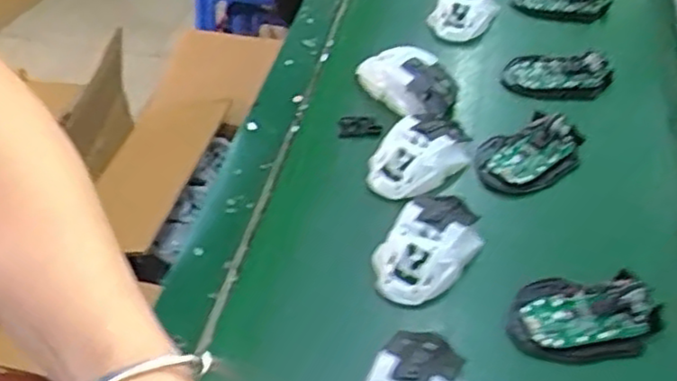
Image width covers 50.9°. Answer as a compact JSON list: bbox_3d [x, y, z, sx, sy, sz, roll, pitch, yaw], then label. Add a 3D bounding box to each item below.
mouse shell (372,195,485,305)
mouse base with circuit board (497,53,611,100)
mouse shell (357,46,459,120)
[{"bbox_3d":[0.074,0.042,0.579,0.064,0.027,0.104,28,52,24],"label":"mouse shell"},{"bbox_3d":[0.232,-0.126,0.753,0.107,0.023,0.062,12,47,11],"label":"mouse base with circuit board"},{"bbox_3d":[0.071,-0.115,0.732,0.068,0.037,0.114,-28,52,-25],"label":"mouse shell"}]

